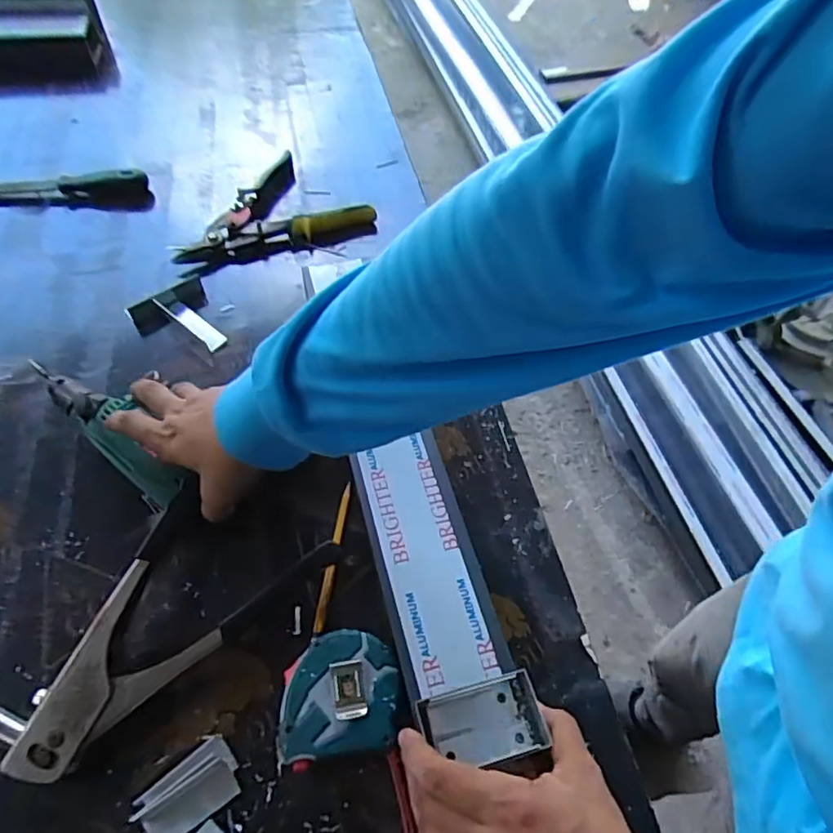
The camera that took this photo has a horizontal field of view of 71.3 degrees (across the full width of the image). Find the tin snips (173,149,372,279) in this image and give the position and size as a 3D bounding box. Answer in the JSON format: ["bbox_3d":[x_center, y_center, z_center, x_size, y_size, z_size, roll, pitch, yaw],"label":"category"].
[{"bbox_3d":[-0.191,-0.258,0.721,0.233,0.029,0.164,-23,59,-17],"label":"tin snips"}]

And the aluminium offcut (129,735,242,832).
[{"bbox_3d":[-0.149,0.247,0.381,0.062,0.022,0.037,-32,63,-23],"label":"aluminium offcut"}]

